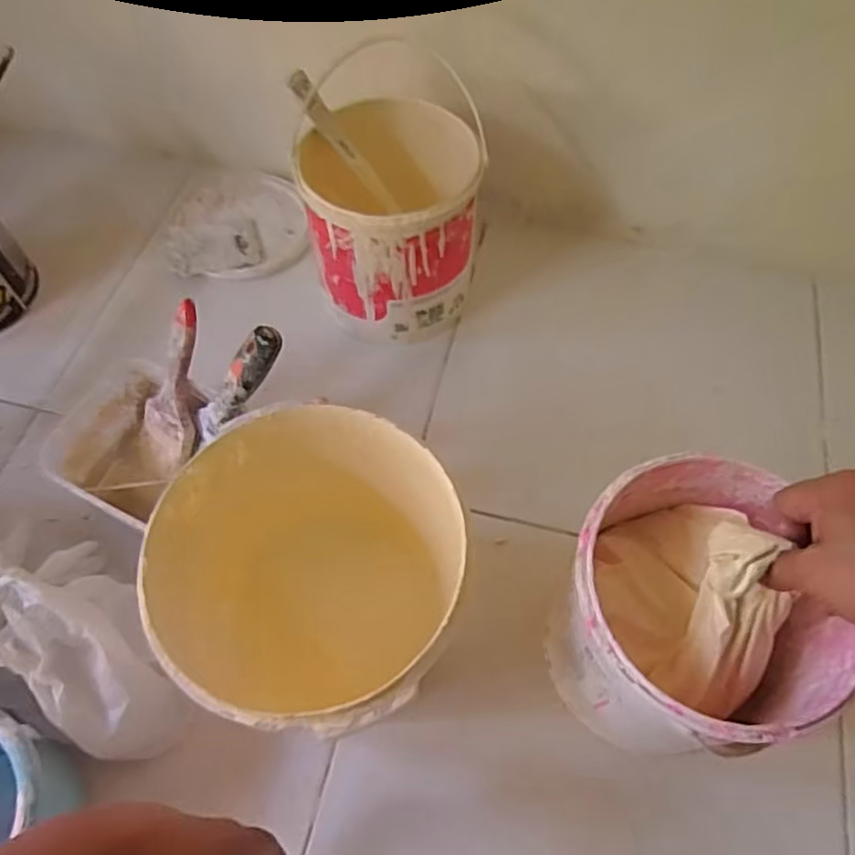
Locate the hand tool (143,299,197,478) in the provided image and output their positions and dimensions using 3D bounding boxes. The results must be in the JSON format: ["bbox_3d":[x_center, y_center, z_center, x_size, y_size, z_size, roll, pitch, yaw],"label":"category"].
[{"bbox_3d":[-0.234,-0.037,0.612,0.065,0.168,0.023,21,23,11],"label":"hand tool"}]

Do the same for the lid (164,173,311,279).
[{"bbox_3d":[-0.234,-0.261,0.826,0.164,0.015,0.185,-5,60,-4],"label":"lid"}]

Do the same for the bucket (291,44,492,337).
[{"bbox_3d":[-0.032,-0.217,0.709,0.178,0.173,0.181,1,60,0],"label":"bucket"}]

